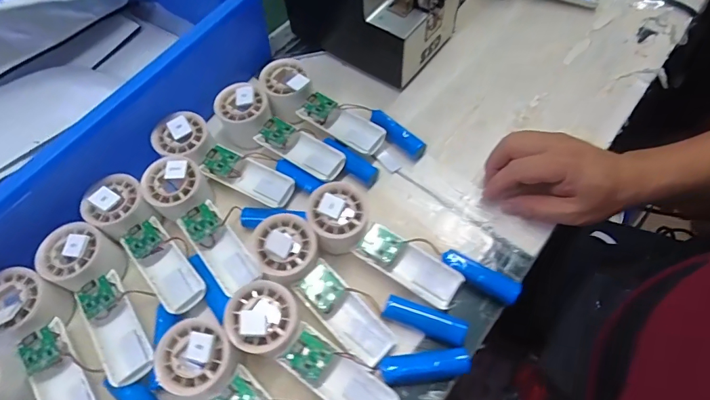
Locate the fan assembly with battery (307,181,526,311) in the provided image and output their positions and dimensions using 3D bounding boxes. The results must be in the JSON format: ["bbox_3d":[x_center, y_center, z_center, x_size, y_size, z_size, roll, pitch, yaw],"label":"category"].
[{"bbox_3d":[0.049,0.049,0.381,0.200,0.052,0.061,27,66,16],"label":"fan assembly with battery"}]

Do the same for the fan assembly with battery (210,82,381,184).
[{"bbox_3d":[-0.067,-0.068,0.452,0.188,0.045,0.059,26,66,15],"label":"fan assembly with battery"}]

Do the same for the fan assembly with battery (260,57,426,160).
[{"bbox_3d":[-0.017,-0.098,0.469,0.201,0.049,0.064,26,66,15],"label":"fan assembly with battery"}]

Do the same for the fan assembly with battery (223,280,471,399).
[{"bbox_3d":[-0.011,0.131,0.338,0.199,0.049,0.084,15,64,10],"label":"fan assembly with battery"}]

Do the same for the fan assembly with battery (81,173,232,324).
[{"bbox_3d":[-0.198,0.043,0.396,0.053,0.042,0.167,-41,68,-17],"label":"fan assembly with battery"}]

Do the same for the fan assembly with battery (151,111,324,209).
[{"bbox_3d":[-0.136,-0.041,0.452,0.167,0.045,0.060,24,66,-3],"label":"fan assembly with battery"}]

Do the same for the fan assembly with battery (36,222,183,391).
[{"bbox_3d":[-0.218,0.089,0.371,0.064,0.034,0.165,-38,70,-17],"label":"fan assembly with battery"}]

